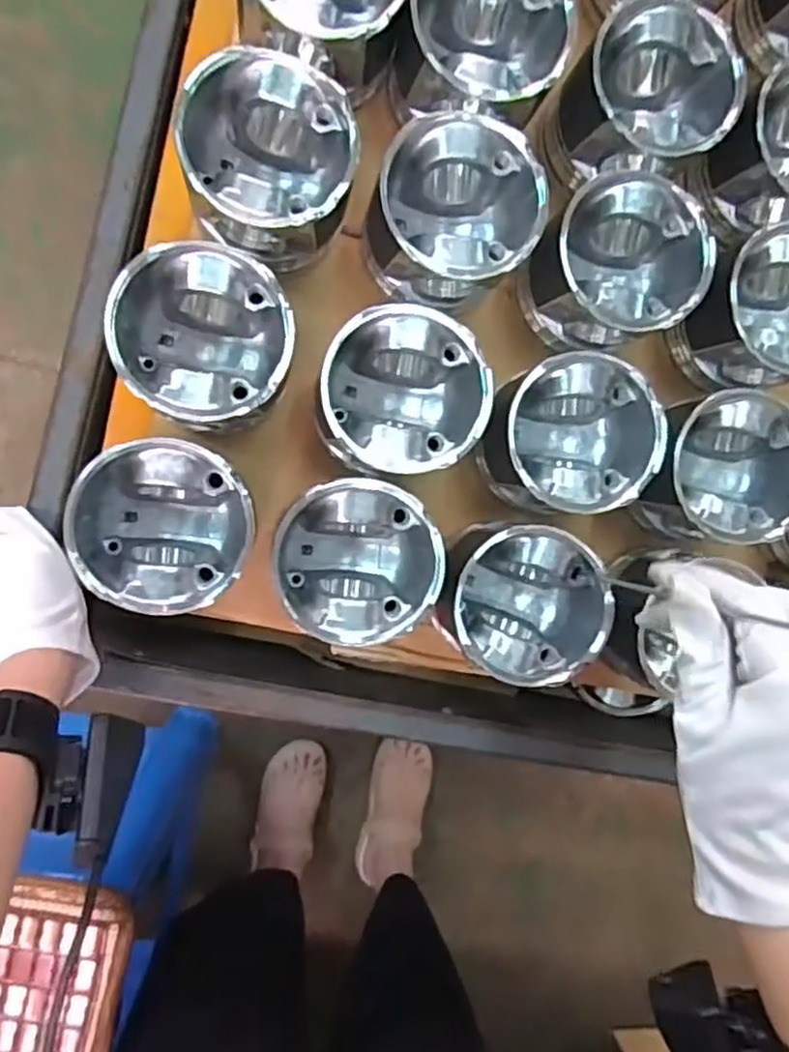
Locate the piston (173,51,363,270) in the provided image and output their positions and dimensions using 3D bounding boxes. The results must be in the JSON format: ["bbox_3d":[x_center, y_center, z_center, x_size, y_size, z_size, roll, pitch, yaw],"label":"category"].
[{"bbox_3d":[-0.070,-0.206,0.414,0.097,0.080,0.101,-10,92,-10],"label":"piston"}]

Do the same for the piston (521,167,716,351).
[{"bbox_3d":[0.134,-0.158,0.447,0.095,0.075,0.087,0,90,-10],"label":"piston"}]

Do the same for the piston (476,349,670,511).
[{"bbox_3d":[0.101,-0.053,0.450,0.098,0.081,0.090,0,90,-10],"label":"piston"}]

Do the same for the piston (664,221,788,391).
[{"bbox_3d":[0.235,-0.138,0.467,0.101,0.071,0.090,-13,92,-9],"label":"piston"}]

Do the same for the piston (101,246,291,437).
[{"bbox_3d":[-0.106,-0.102,0.415,0.090,0.093,0.090,0,90,-10],"label":"piston"}]

